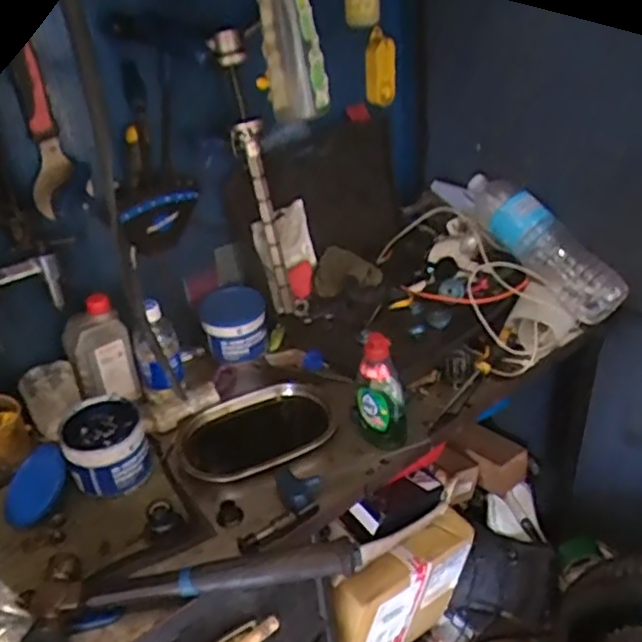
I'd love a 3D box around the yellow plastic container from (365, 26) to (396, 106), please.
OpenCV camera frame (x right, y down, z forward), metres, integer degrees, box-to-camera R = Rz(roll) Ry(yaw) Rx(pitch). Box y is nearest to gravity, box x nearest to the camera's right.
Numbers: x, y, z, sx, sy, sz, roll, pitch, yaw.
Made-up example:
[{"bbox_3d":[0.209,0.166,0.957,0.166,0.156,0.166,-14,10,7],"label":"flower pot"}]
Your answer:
[{"bbox_3d":[0.099,-0.415,1.103,0.048,0.119,0.032,-1,33,5],"label":"yellow plastic container"}]

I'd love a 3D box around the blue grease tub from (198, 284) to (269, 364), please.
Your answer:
[{"bbox_3d":[-0.139,0.004,1.077,0.103,0.090,0.109,-9,33,-7],"label":"blue grease tub"}]

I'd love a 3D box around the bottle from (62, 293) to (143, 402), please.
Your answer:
[{"bbox_3d":[-0.309,0.047,0.939,0.083,0.152,0.054,-17,35,-19],"label":"bottle"}]

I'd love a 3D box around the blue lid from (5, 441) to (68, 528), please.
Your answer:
[{"bbox_3d":[-0.357,0.204,0.839,0.094,0.008,0.101,-17,48,20],"label":"blue lid"}]

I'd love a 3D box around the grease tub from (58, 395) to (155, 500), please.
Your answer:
[{"bbox_3d":[-0.275,0.161,0.863,0.101,0.074,0.104,-17,35,-18],"label":"grease tub"}]

